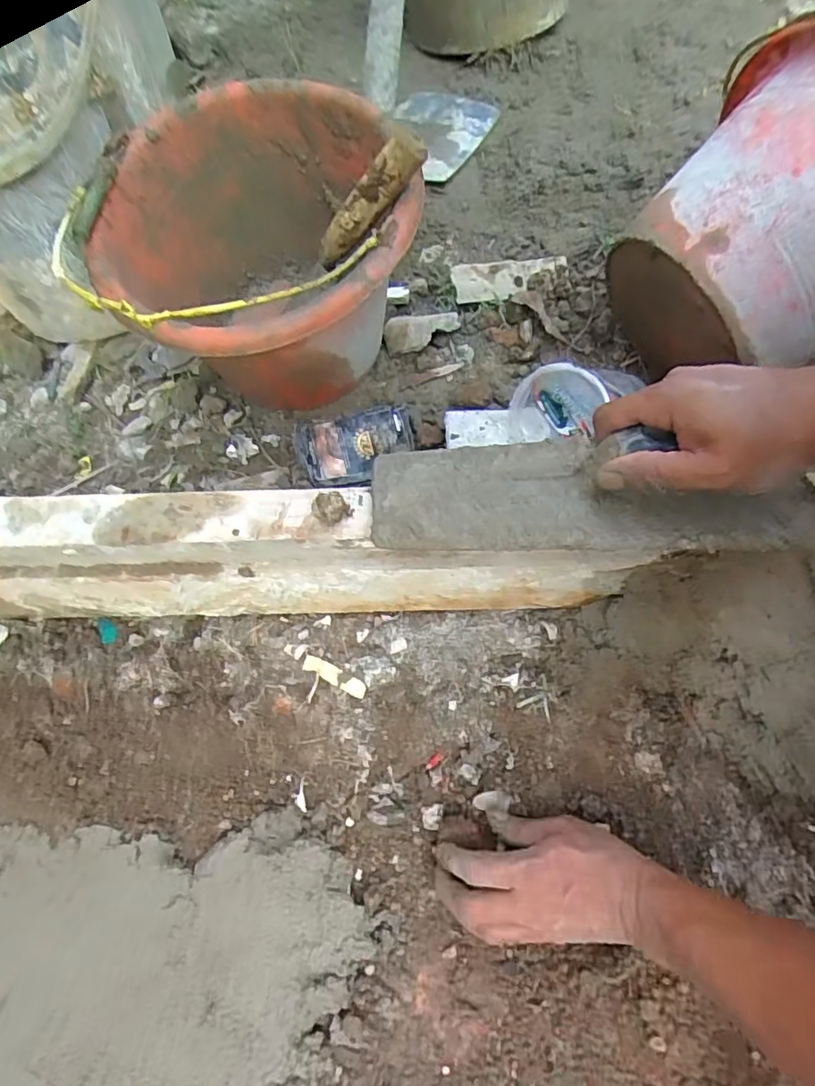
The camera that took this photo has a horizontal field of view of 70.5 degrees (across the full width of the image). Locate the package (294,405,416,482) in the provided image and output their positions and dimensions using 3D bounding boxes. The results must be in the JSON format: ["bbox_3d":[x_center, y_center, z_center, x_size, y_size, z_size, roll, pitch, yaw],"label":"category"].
[{"bbox_3d":[-0.050,-0.096,0.569,0.115,0.016,0.073,-11,73,-7],"label":"package"}]

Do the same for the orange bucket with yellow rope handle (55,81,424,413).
[{"bbox_3d":[-0.129,-0.249,0.563,0.277,0.227,0.325,-1,59,4],"label":"orange bucket with yellow rope handle"}]

